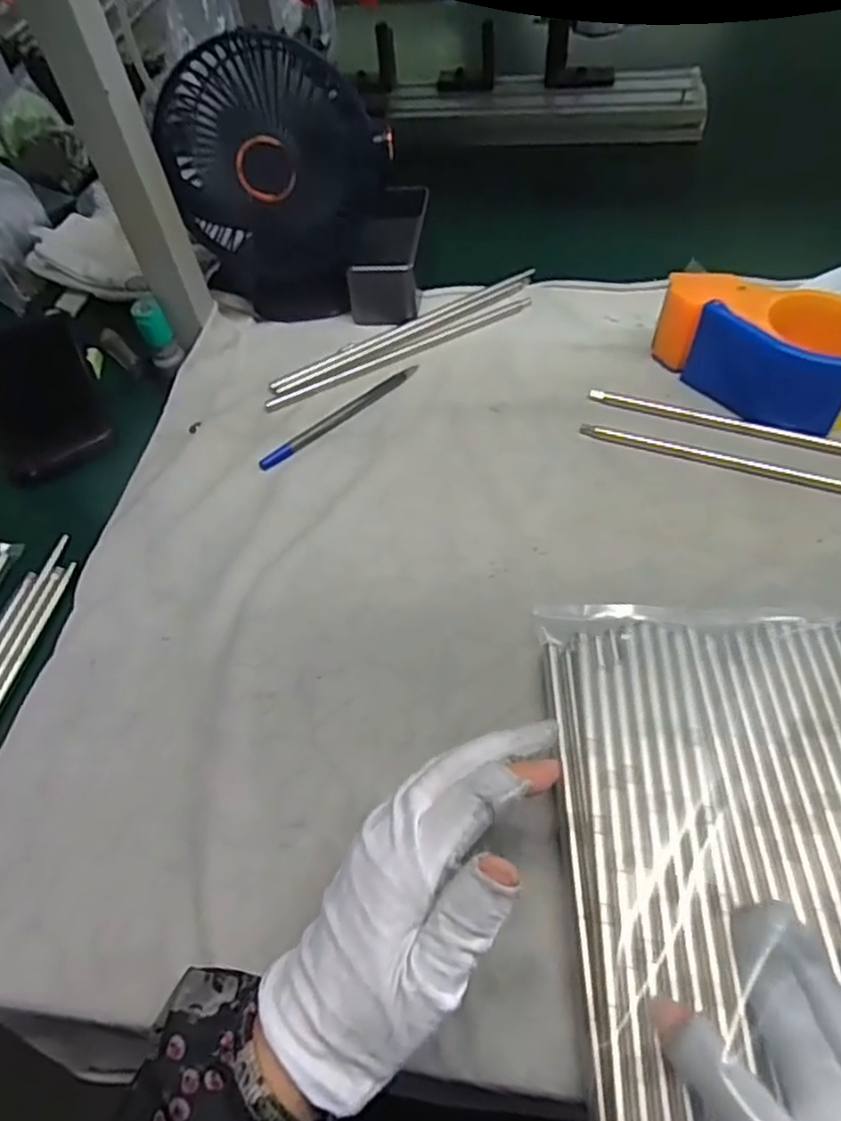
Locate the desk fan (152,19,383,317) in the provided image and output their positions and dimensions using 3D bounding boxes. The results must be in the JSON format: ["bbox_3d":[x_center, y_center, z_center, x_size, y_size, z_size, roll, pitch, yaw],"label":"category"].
[{"bbox_3d":[-0.102,-0.271,0.512,0.145,0.183,0.065,-14,52,-5],"label":"desk fan"}]

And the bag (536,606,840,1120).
[{"bbox_3d":[0.146,0.148,0.265,0.166,0.018,0.314,-2,52,4],"label":"bag"}]

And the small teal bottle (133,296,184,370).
[{"bbox_3d":[-0.197,-0.170,0.517,0.022,0.053,0.020,-24,54,-13],"label":"small teal bottle"}]

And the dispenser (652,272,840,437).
[{"bbox_3d":[0.225,-0.139,0.454,0.142,0.058,0.070,21,57,20],"label":"dispenser"}]

